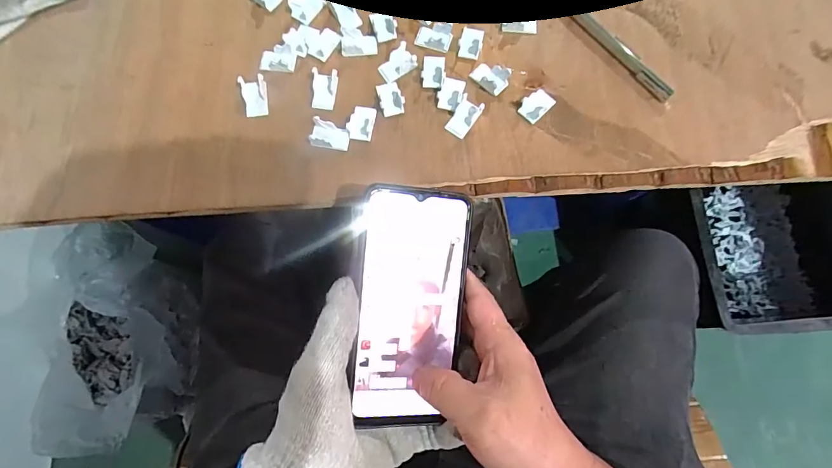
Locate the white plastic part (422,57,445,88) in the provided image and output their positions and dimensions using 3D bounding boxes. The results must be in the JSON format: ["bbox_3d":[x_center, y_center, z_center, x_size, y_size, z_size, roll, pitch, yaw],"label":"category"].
[{"bbox_3d":[0.015,-0.138,0.359,0.019,0.004,0.032,7,76,2],"label":"white plastic part"}]

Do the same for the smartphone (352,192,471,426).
[{"bbox_3d":[-0.005,0.052,0.298,0.073,0.016,0.164,5,93,-14],"label":"smartphone"}]

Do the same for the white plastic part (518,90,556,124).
[{"bbox_3d":[0.100,-0.107,0.351,0.030,0.006,0.021,-44,80,-10],"label":"white plastic part"}]

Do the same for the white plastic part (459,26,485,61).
[{"bbox_3d":[0.047,-0.165,0.366,0.019,0.005,0.031,14,76,4],"label":"white plastic part"}]

